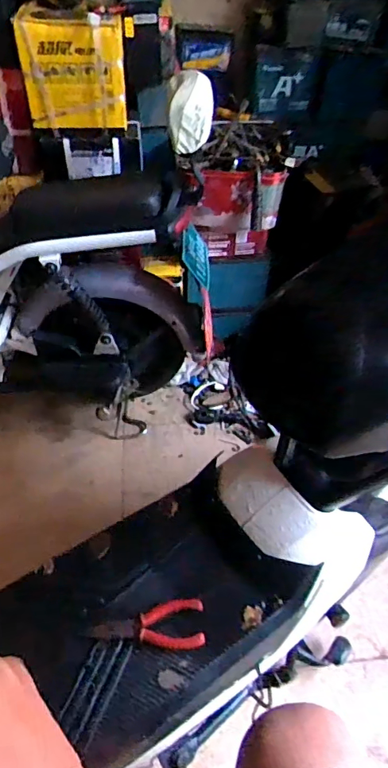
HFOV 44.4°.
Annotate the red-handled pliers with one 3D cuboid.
[{"bbox_3d":[-0.060,0.295,0.589,0.142,0.011,0.056,1,46,0],"label":"red-handled pliers"}]

